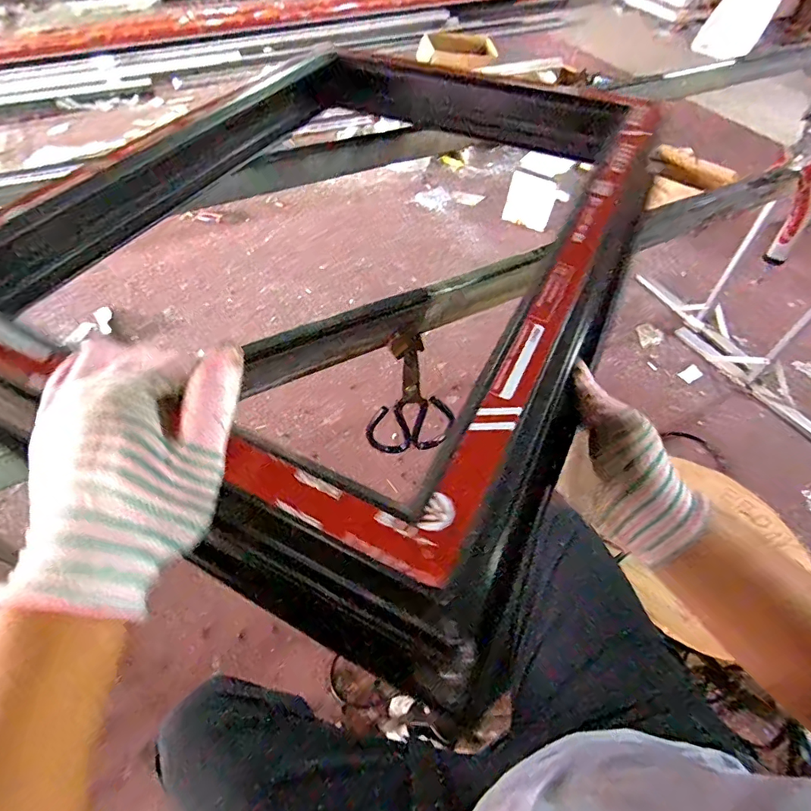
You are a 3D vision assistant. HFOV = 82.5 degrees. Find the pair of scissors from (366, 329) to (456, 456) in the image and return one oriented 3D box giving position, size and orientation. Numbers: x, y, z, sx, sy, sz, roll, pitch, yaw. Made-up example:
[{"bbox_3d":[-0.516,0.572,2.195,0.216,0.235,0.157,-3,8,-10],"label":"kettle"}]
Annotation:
[{"bbox_3d":[0.005,-0.003,0.537,0.102,0.191,0.030,0,53,-1],"label":"pair of scissors"}]

